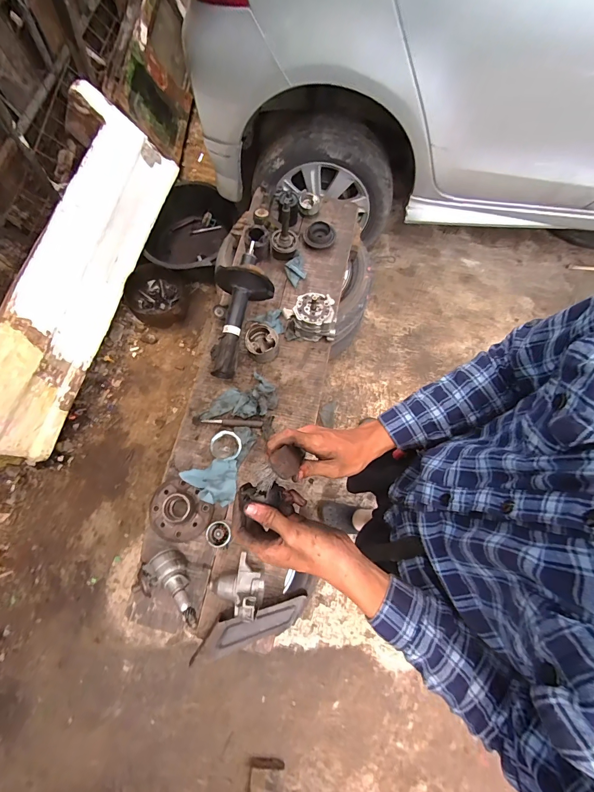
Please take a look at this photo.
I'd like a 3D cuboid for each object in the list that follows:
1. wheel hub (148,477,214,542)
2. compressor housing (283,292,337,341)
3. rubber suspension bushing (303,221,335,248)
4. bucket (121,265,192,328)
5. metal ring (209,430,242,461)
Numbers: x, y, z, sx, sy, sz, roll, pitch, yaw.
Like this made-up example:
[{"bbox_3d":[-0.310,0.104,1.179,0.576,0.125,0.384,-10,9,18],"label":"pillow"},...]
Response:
[{"bbox_3d":[-0.272,0.263,0.792,0.139,0.054,0.126,19,72,8],"label":"wheel hub"},{"bbox_3d":[0.036,-0.220,0.951,0.139,0.101,0.099,1,71,2],"label":"compressor housing"},{"bbox_3d":[0.072,-0.507,1.078,0.094,0.036,0.095,-1,71,2],"label":"rubber suspension bushing"},{"bbox_3d":[-0.621,-0.428,1.518,0.255,0.176,0.246,-9,70,-5],"label":"bucket"},{"bbox_3d":[-0.179,0.123,0.869,0.079,0.020,0.075,-1,71,2],"label":"metal ring"}]

